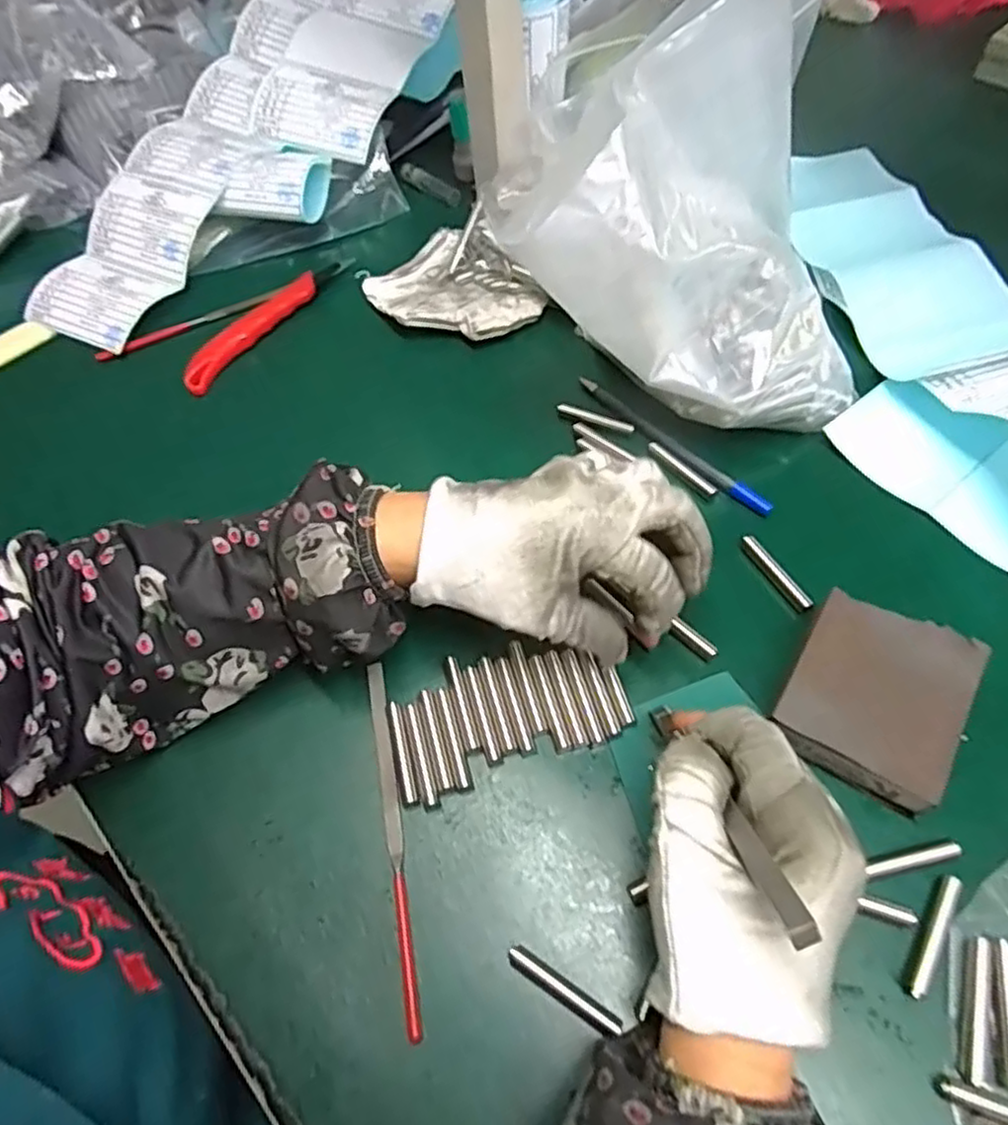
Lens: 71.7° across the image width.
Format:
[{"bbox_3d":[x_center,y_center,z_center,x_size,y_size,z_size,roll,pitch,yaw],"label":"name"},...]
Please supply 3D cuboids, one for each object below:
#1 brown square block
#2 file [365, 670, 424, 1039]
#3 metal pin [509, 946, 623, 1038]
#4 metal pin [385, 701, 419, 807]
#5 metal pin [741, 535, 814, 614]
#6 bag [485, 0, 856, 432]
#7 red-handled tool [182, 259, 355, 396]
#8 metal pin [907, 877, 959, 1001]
[{"bbox_3d":[0.164,0.056,0.309,0.068,0.021,0.079,29,67,17],"label":"brown square block"},{"bbox_3d":[-0.048,0.115,0.303,0.009,0.008,0.153,-12,61,-3],"label":"file"},{"bbox_3d":[0.022,0.164,0.268,0.045,0.009,0.008,29,67,18],"label":"metal pin"},{"bbox_3d":[-0.047,0.087,0.319,0.007,0.004,0.048,-16,61,-5],"label":"metal pin"},{"bbox_3d":[0.140,0.005,0.358,0.007,0.009,0.049,-27,63,-11],"label":"metal pin"},{"bbox_3d":[0.094,-0.162,0.356,0.194,0.180,0.127,-5,61,0],"label":"bag"},{"bbox_3d":[-0.164,-0.170,0.485,0.018,0.021,0.153,31,67,19],"label":"red-handled tool"},{"bbox_3d":[0.166,0.143,0.269,0.006,0.006,0.048,30,67,18],"label":"metal pin"}]

